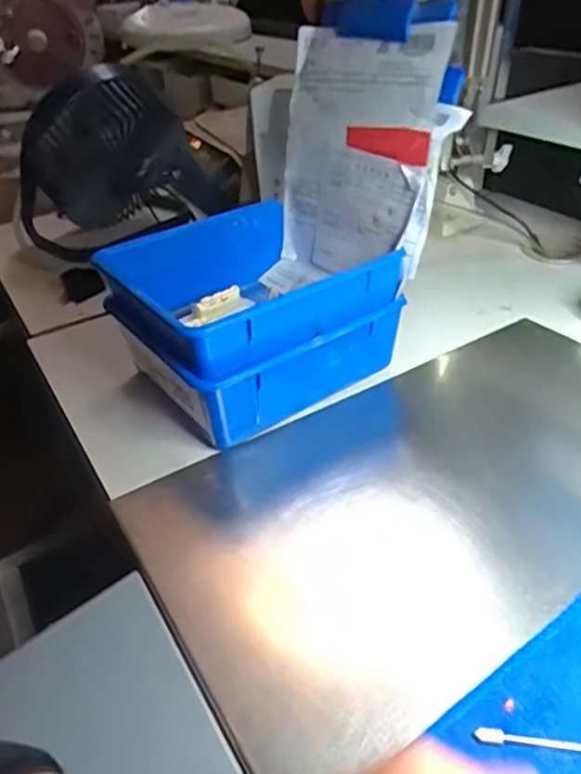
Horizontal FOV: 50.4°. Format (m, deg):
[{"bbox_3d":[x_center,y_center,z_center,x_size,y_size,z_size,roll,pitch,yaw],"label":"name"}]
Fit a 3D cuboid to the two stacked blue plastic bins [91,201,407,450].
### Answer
[{"bbox_3d":[-0.031,-0.056,0.455,0.163,0.094,0.153,-28,43,-26],"label":"two stacked blue plastic bins"}]

